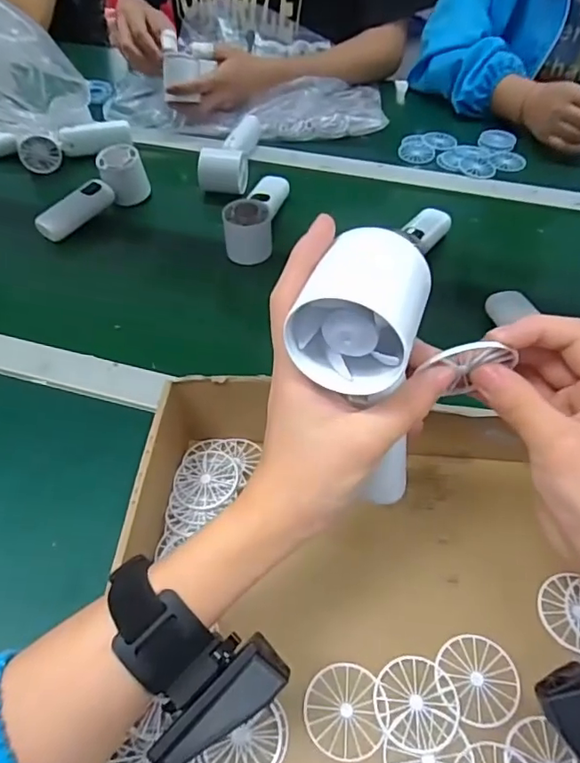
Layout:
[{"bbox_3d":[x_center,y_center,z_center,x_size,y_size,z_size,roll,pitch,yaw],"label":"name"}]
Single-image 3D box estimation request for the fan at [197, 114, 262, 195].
[{"bbox_3d":[-0.080,-0.315,0.731,0.059,0.046,0.143,5,52,6],"label":"fan"}]

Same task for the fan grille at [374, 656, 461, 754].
[{"bbox_3d":[0.077,0.195,0.328,0.049,0.004,0.049,4,51,5],"label":"fan grille"}]

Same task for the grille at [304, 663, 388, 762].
[{"bbox_3d":[0.034,0.201,0.329,0.048,0.004,0.049,4,51,4],"label":"grille"}]

